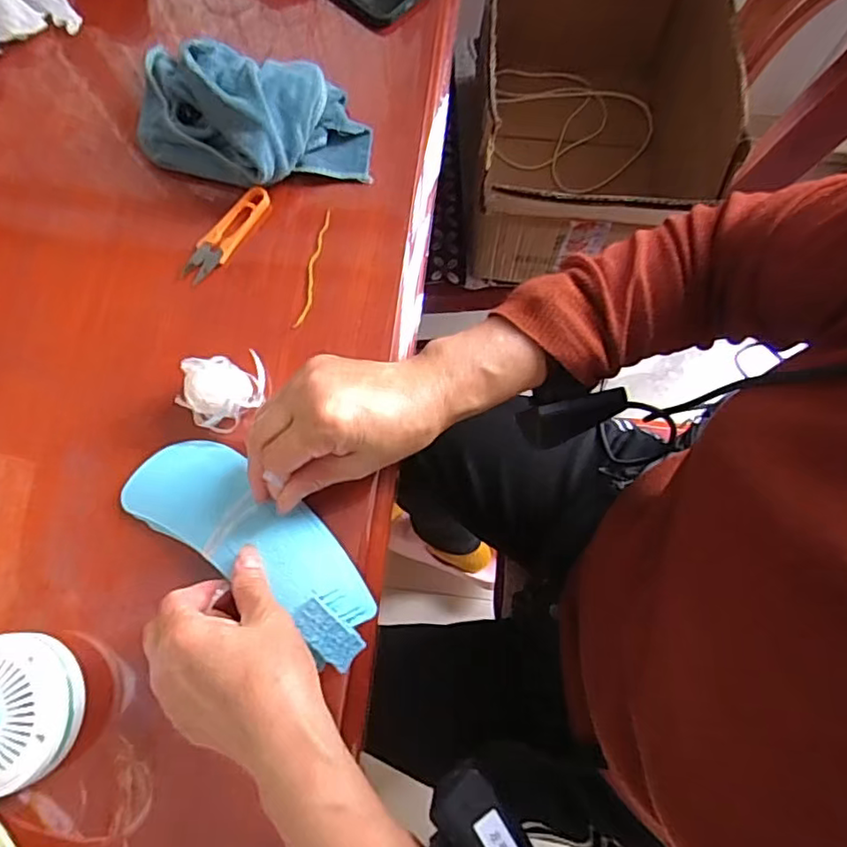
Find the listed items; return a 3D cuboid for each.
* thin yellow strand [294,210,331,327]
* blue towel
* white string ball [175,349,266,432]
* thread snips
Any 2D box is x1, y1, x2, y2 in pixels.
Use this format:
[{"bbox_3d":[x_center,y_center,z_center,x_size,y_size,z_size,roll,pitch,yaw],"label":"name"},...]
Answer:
[{"bbox_3d":[-0.084,-0.119,0.462,0.009,0.004,0.102,8,74,3],"label":"thin yellow strand"},{"bbox_3d":[-0.141,-0.246,0.476,0.197,0.056,0.105,13,74,4],"label":"blue towel"},{"bbox_3d":[-0.136,-0.026,0.414,0.059,0.034,0.044,-40,77,-11],"label":"white string ball"},{"bbox_3d":[-0.152,-0.147,0.471,0.028,0.005,0.092,32,76,9],"label":"thread snips"}]

